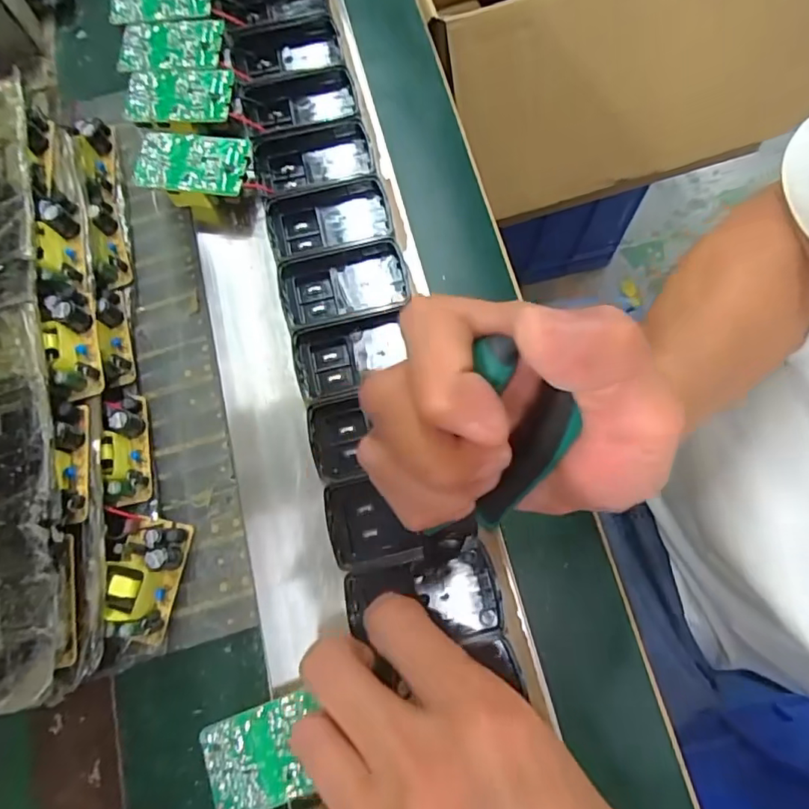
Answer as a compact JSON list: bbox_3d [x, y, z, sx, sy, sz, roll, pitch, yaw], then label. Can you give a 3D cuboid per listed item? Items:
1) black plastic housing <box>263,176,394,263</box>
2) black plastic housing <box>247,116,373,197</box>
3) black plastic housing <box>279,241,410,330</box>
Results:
[{"bbox_3d":[-0.044,-0.106,0.315,0.070,0.018,0.042,-19,74,-2],"label":"black plastic housing"},{"bbox_3d":[-0.055,-0.146,0.325,0.070,0.017,0.044,-16,74,-1],"label":"black plastic housing"},{"bbox_3d":[-0.034,-0.065,0.302,0.070,0.017,0.043,-13,73,0],"label":"black plastic housing"}]

